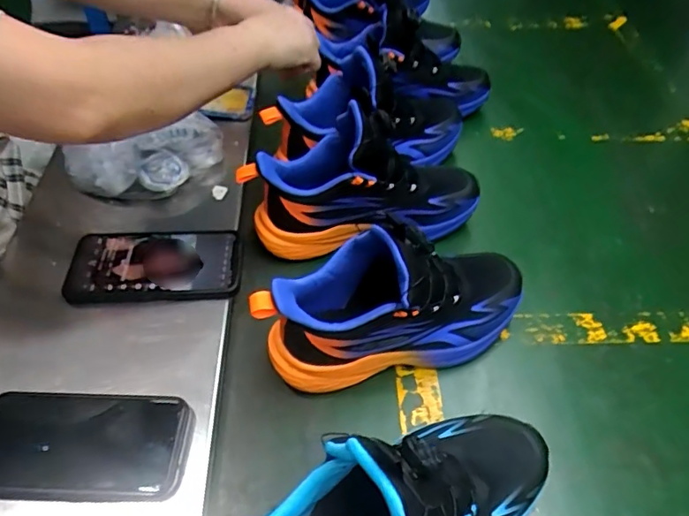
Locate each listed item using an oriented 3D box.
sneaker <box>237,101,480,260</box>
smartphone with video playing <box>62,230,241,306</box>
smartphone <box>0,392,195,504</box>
[{"bbox_3d":[0.023,-0.081,0.546,0.248,0.139,0.081,-6,51,-7],"label":"sneaker"},{"bbox_3d":[-0.186,0.004,0.519,0.167,0.011,0.080,-1,51,-3],"label":"smartphone with video playing"},{"bbox_3d":[-0.205,0.145,0.411,0.162,0.017,0.083,1,47,-1],"label":"smartphone"}]

